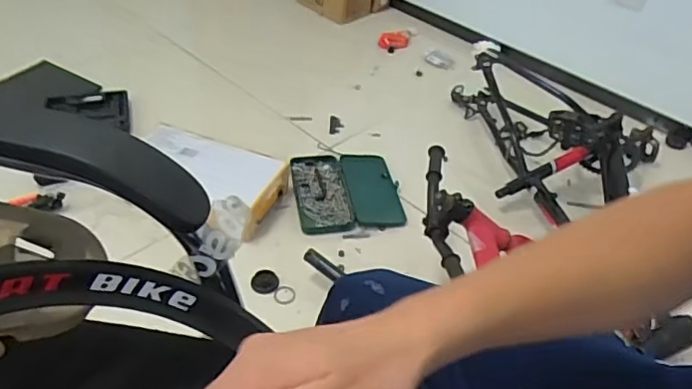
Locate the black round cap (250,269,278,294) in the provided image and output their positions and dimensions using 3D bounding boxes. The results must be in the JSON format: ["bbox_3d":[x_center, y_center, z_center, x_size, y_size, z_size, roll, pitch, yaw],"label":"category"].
[{"bbox_3d":[-0.163,0.175,1.133,0.054,0.012,0.053,3,41,-2],"label":"black round cap"}]

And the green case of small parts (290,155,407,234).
[{"bbox_3d":[0.002,-0.010,1.348,0.247,0.032,0.260,-4,41,-9],"label":"green case of small parts"}]

